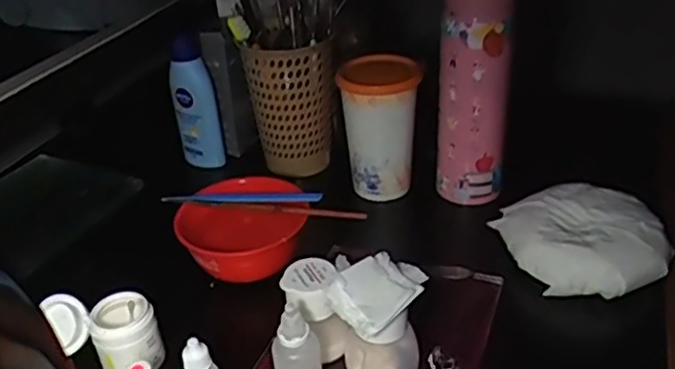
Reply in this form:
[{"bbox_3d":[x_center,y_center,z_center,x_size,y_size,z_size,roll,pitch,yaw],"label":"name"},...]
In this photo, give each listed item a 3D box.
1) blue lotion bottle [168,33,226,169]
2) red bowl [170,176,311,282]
[{"bbox_3d":[-0.149,-0.084,0.706,0.044,0.143,0.030,-11,33,-13],"label":"blue lotion bottle"},{"bbox_3d":[-0.079,0.040,0.573,0.108,0.052,0.091,0,32,4],"label":"red bowl"}]

